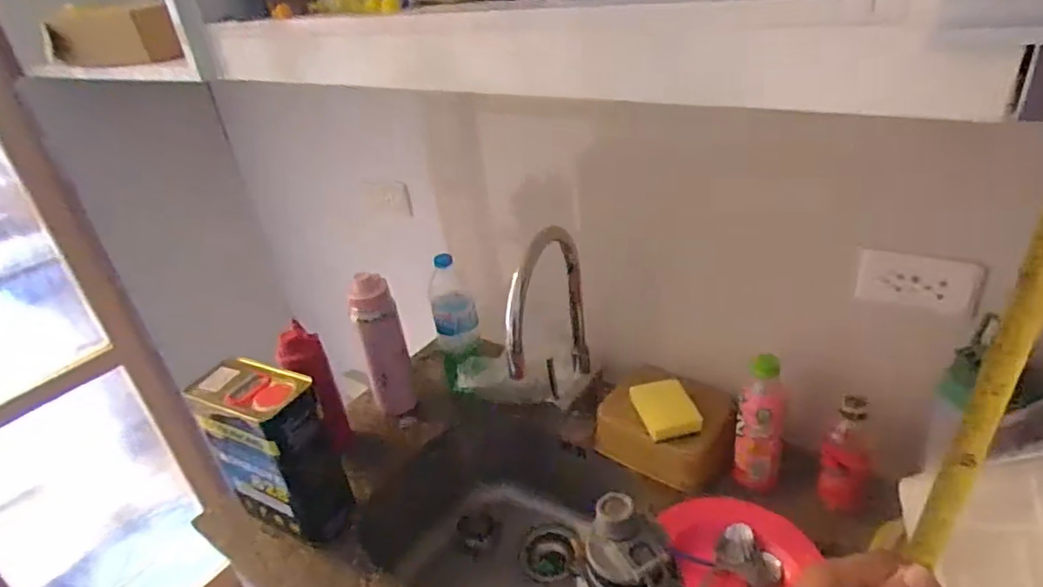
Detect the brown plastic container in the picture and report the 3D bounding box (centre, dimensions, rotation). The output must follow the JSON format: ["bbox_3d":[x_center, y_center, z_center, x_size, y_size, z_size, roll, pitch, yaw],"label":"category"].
[{"bbox_3d":[0.219,0.199,0.903,0.202,0.106,0.138,10,35,28],"label":"brown plastic container"}]

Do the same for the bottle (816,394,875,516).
[{"bbox_3d":[0.419,0.204,0.760,0.062,0.168,0.050,11,35,28],"label":"bottle"}]

